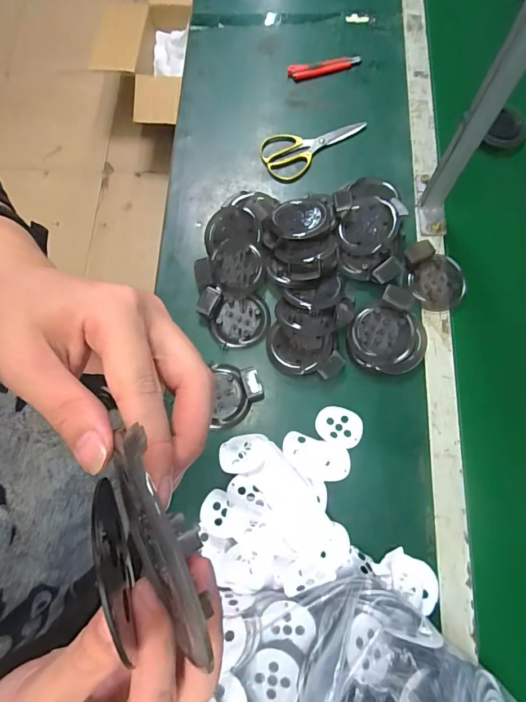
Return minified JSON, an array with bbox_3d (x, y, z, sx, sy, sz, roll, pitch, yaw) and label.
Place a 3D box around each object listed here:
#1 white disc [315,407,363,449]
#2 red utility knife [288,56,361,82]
[{"bbox_3d":[0.103,0.102,0.544,0.062,0.009,0.049,20,76,7],"label":"white disc"},{"bbox_3d":[0.112,-0.508,0.728,0.136,0.017,0.030,-14,75,-2],"label":"red utility knife"}]

